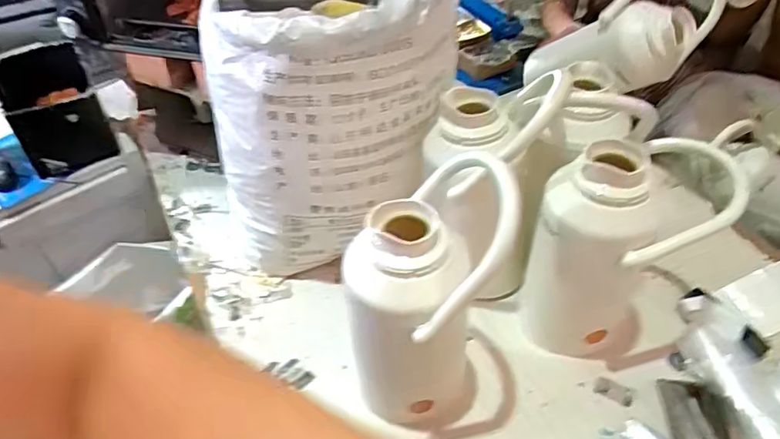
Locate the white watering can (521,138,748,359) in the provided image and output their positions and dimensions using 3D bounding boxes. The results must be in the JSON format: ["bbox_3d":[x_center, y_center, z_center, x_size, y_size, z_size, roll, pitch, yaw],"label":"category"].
[{"bbox_3d":[0.324,0.053,0.833,0.250,0.362,0.157,-13,46,-10],"label":"white watering can"}]

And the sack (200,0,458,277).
[{"bbox_3d":[-0.095,-0.197,0.958,0.379,0.499,0.341,5,45,8],"label":"sack"}]

